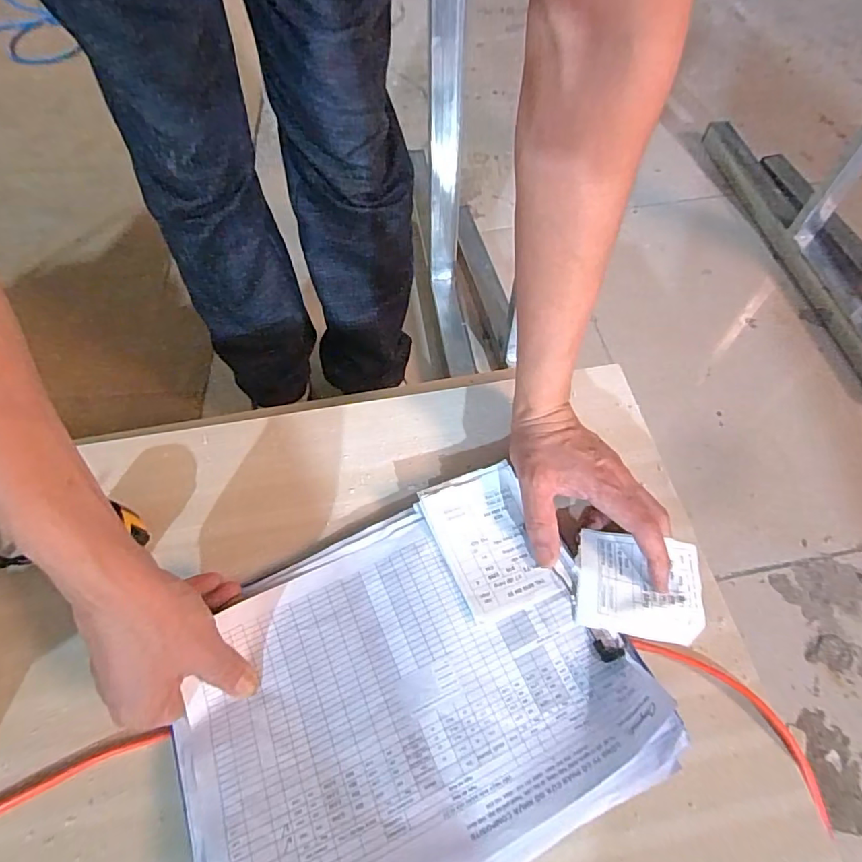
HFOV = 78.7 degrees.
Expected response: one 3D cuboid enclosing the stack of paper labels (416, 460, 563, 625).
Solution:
[{"bbox_3d":[0.045,0.086,0.416,0.078,0.011,0.112,-19,63,-10],"label":"stack of paper labels"}]

